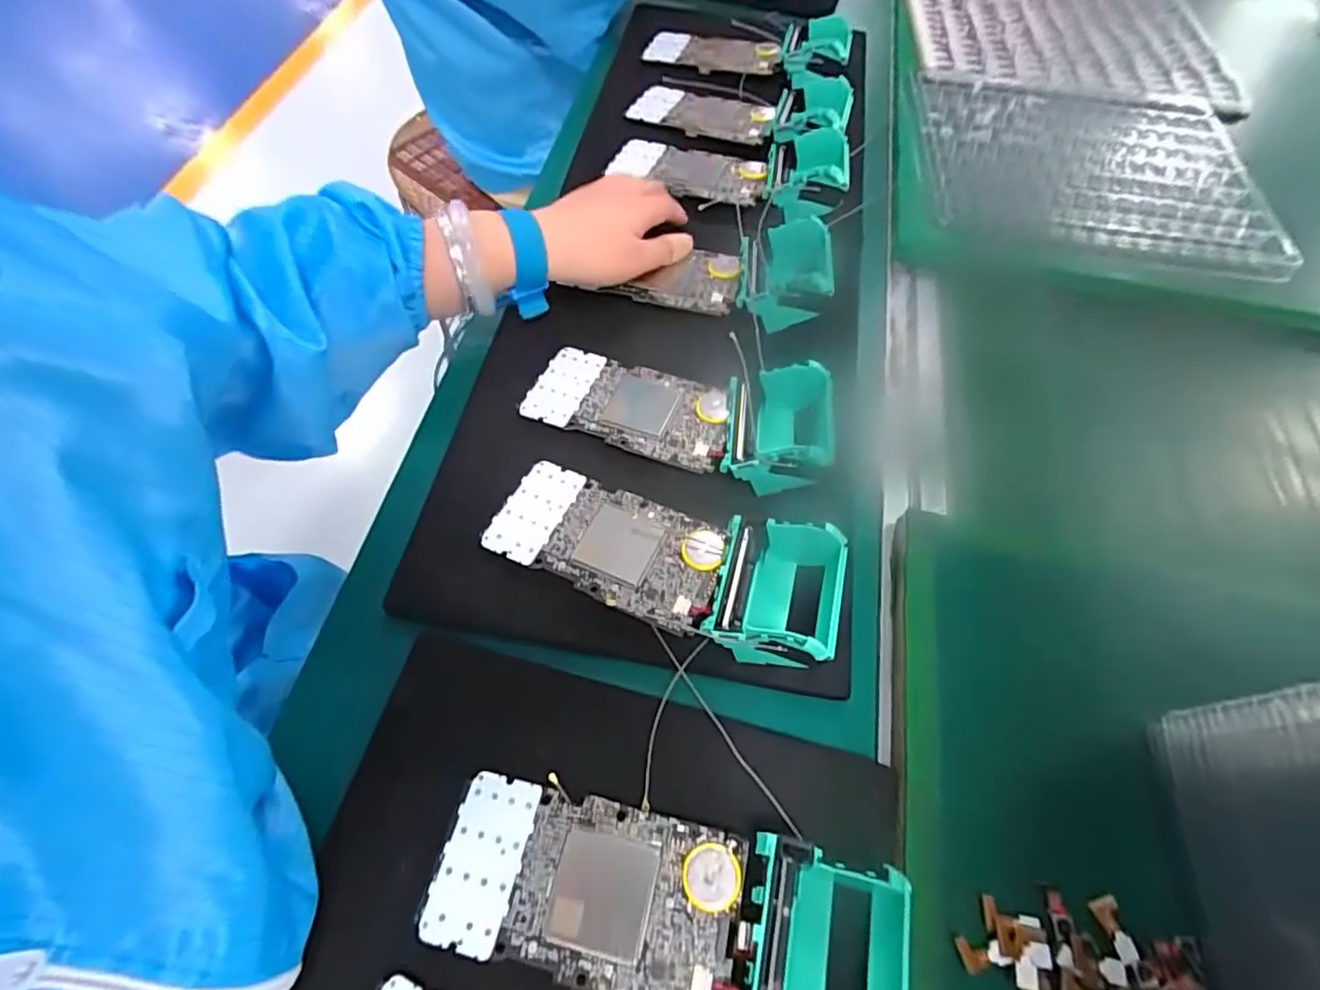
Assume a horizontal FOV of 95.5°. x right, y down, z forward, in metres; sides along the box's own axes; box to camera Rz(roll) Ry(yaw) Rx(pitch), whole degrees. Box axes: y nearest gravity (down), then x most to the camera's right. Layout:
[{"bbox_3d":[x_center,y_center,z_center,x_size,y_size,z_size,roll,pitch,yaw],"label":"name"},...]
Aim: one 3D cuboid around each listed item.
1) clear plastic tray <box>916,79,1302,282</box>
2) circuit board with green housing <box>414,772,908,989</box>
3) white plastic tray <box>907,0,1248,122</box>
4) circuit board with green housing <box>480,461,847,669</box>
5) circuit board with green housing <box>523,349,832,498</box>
[{"bbox_3d":[0.372,-0.291,0.522,0.273,0.010,0.225,8,60,3],"label":"clear plastic tray"},{"bbox_3d":[-0.001,0.167,0.242,0.186,0.032,0.068,11,61,4],"label":"circuit board with green housing"},{"bbox_3d":[0.432,-0.509,0.655,0.312,0.019,0.298,8,60,3],"label":"white plastic tray"},{"bbox_3d":[-0.001,0.027,0.317,0.191,0.040,0.078,18,62,9],"label":"circuit board with green housing"},{"bbox_3d":[0.010,-0.059,0.364,0.189,0.038,0.083,16,62,8],"label":"circuit board with green housing"}]

